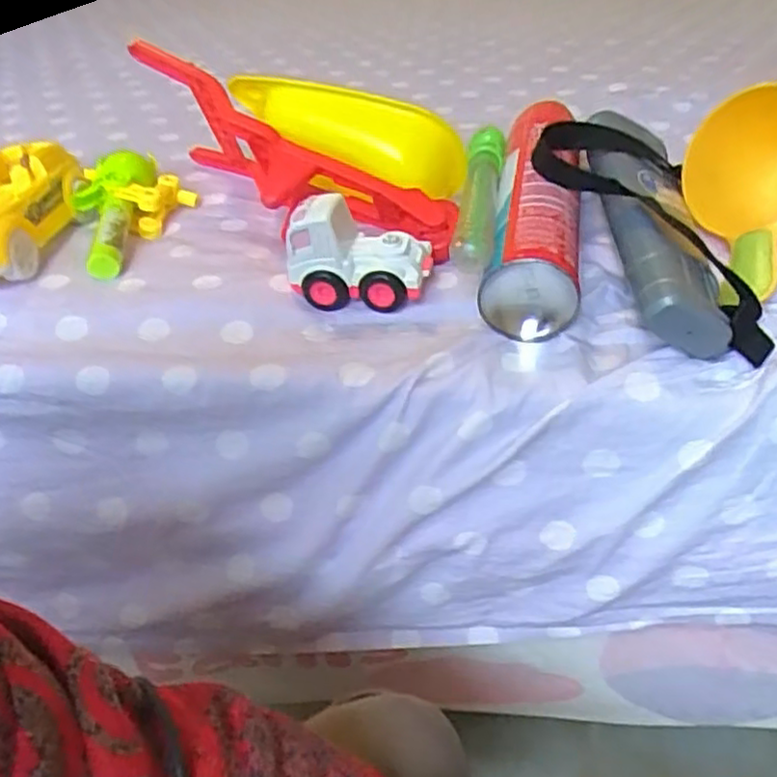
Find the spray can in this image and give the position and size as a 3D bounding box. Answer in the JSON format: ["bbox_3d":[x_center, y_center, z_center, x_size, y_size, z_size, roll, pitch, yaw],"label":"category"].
[{"bbox_3d":[0.114,-0.136,0.552,0.063,0.080,0.252,5,39,10],"label":"spray can"}]

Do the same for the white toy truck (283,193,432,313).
[{"bbox_3d":[-0.021,-0.098,0.504,0.097,0.068,0.048,0,38,3],"label":"white toy truck"}]

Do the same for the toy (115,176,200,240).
[{"bbox_3d":[-0.193,-0.157,0.598,0.030,0.043,0.061,16,42,22],"label":"toy"}]

